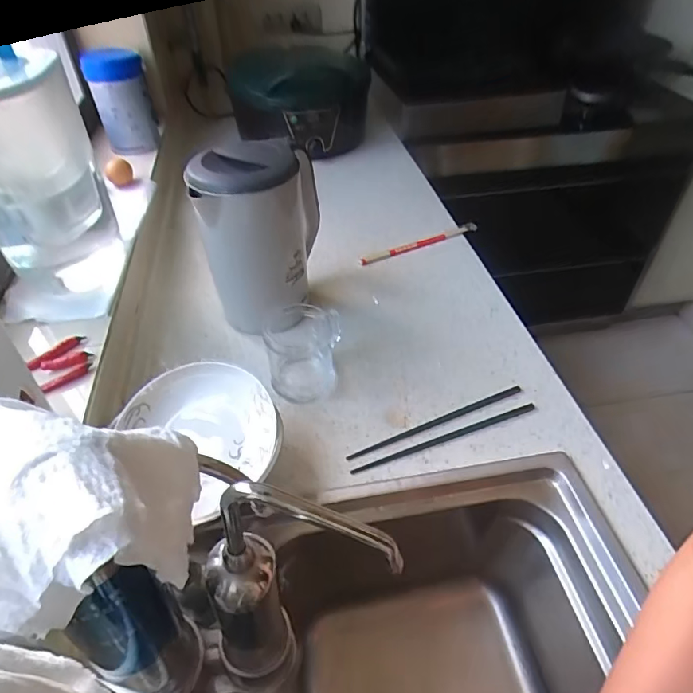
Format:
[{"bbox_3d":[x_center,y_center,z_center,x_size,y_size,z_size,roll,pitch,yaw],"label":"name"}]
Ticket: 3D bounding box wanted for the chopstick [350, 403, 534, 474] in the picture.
[{"bbox_3d":[0.118,0.104,0.570,0.239,0.004,0.011,-16,46,-16],"label":"chopstick"}]

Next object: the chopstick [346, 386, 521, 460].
[{"bbox_3d":[0.111,0.090,0.586,0.237,0.006,0.012,-18,46,-18],"label":"chopstick"}]

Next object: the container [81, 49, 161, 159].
[{"bbox_3d":[-0.426,-0.474,0.942,0.105,0.160,0.084,-21,47,-21],"label":"container"}]

